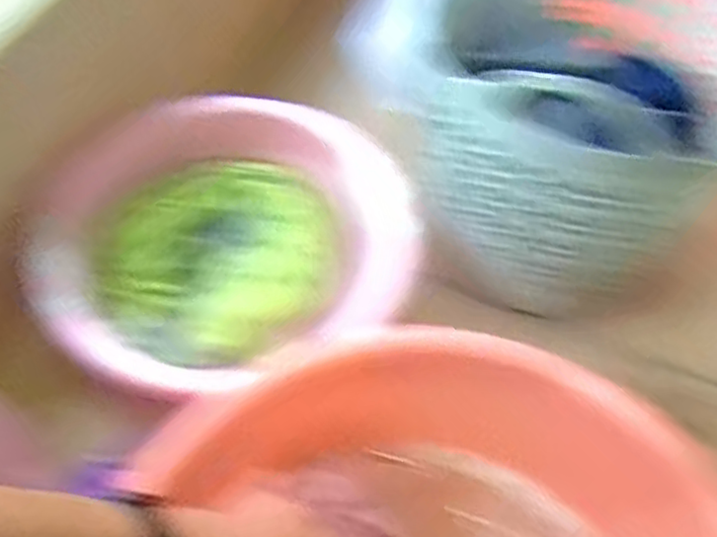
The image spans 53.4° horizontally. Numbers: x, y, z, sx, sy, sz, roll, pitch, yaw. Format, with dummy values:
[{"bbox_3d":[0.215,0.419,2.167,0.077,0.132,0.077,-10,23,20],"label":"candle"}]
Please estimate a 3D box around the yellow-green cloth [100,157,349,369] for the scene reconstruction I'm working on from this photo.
[{"bbox_3d":[-0.135,-0.013,0.734,0.261,0.075,0.239,-31,64,-21],"label":"yellow-green cloth"}]

